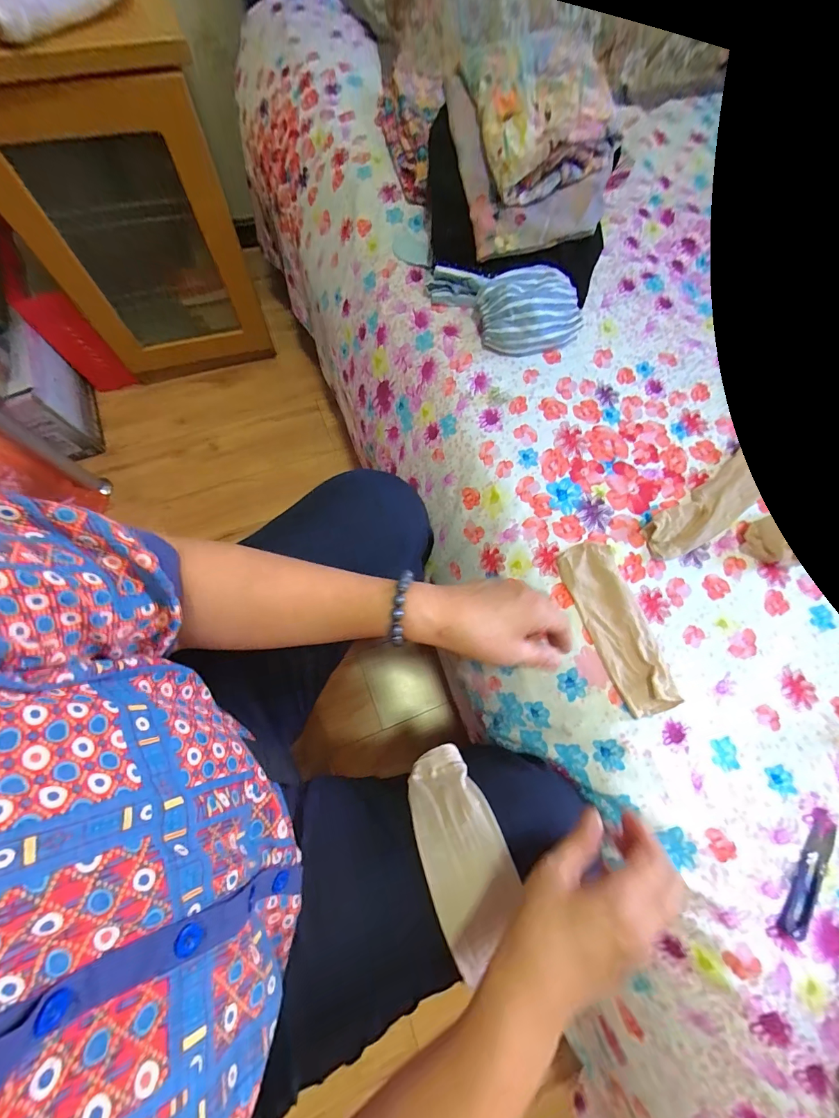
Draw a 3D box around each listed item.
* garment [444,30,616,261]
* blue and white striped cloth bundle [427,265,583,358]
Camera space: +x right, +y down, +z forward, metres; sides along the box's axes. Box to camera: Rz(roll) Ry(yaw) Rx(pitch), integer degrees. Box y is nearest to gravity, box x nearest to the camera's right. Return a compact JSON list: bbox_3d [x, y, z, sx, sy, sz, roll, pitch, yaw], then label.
[{"bbox_3d":[0.125,-0.495,0.454,0.174,0.080,0.246,-16,80,14],"label":"garment"},{"bbox_3d":[0.107,-0.315,0.498,0.197,0.066,0.100,7,65,3],"label":"blue and white striped cloth bundle"}]

